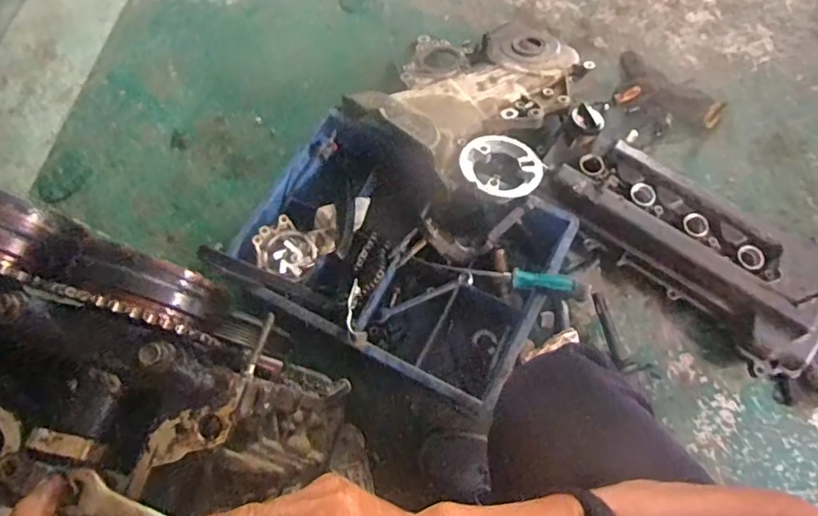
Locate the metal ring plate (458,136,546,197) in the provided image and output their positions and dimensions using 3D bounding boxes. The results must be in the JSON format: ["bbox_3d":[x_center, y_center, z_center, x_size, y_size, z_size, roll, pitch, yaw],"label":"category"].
[{"bbox_3d":[0.139,-0.139,0.838,0.120,0.016,0.110,3,62,-6],"label":"metal ring plate"}]

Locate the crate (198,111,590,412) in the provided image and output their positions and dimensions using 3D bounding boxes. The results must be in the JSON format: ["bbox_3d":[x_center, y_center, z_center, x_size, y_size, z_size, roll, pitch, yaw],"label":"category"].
[{"bbox_3d":[-0.002,0.000,0.832,0.465,0.131,0.314,26,74,10],"label":"crate"}]

